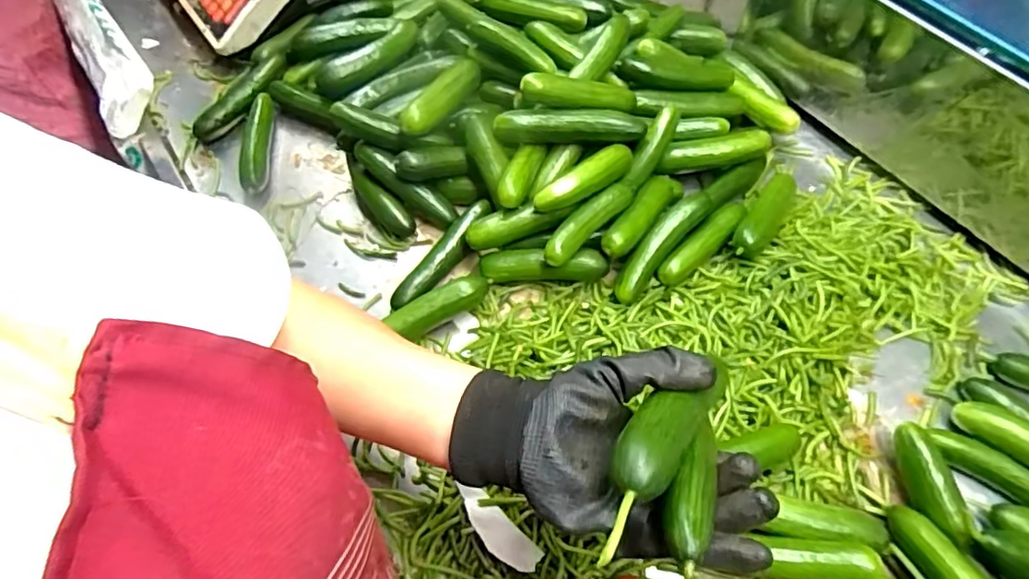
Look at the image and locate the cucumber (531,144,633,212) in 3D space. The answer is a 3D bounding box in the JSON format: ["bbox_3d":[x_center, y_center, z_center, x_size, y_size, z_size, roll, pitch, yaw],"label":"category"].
[{"bbox_3d":[0.064,-0.097,0.499,0.100,0.022,0.024,-31,65,-13],"label":"cucumber"}]

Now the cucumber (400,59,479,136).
[{"bbox_3d":[-0.068,-0.190,0.552,0.024,0.034,0.117,24,54,15],"label":"cucumber"}]

